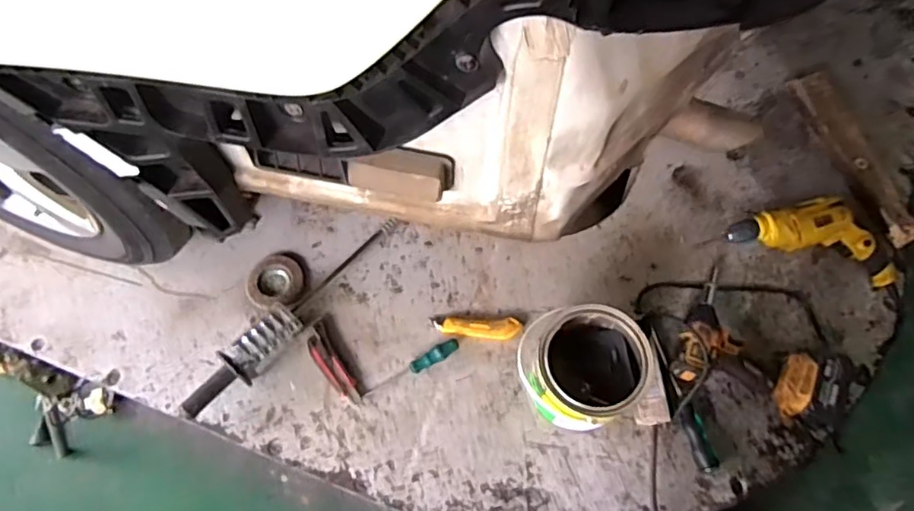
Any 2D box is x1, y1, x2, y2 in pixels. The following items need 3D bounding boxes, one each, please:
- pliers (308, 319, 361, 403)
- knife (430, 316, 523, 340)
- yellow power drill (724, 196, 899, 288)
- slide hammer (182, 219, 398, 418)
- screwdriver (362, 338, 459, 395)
[{"bbox_3d":[-0.203,0.179,0.983,0.037,0.008,0.145,-32,71,-14],"label":"pliers"},{"bbox_3d":[0.034,0.121,1.009,0.148,0.020,0.038,2,66,0],"label":"knife"},{"bbox_3d":[0.620,-0.046,1.049,0.287,0.059,0.130,15,67,6],"label":"yellow power drill"},{"bbox_3d":[-0.260,0.086,0.994,0.066,0.063,0.455,37,61,12],"label":"slide hammer"},{"bbox_3d":[-0.073,0.181,0.977,0.168,0.021,0.024,-25,69,-12],"label":"screwdriver"}]

